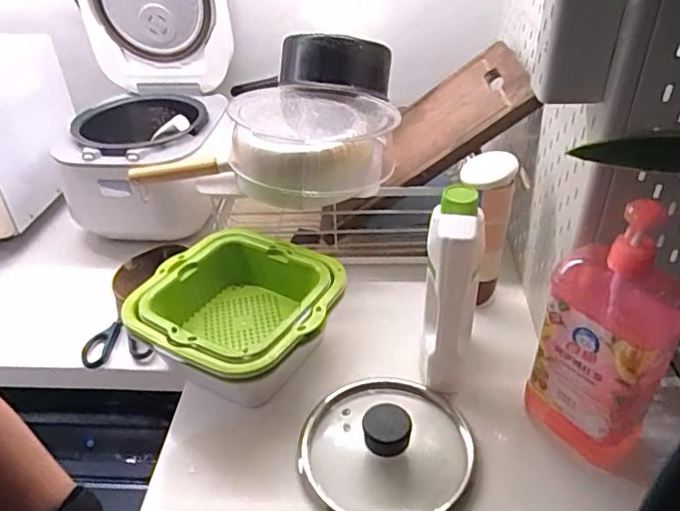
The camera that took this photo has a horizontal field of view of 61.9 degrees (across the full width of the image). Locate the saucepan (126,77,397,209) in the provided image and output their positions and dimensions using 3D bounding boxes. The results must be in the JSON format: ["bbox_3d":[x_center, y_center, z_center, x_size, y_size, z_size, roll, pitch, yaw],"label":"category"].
[{"bbox_3d":[-0.106,-0.170,0.830,0.355,0.103,0.228,7,37,13],"label":"saucepan"}]

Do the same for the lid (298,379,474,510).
[{"bbox_3d":[0.046,0.197,0.608,0.176,0.056,0.176,-2,36,1],"label":"lid"}]

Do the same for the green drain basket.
[{"bbox_3d":[-0.128,0.070,0.716,0.229,0.079,0.218,13,39,21],"label":"green drain basket"}]

